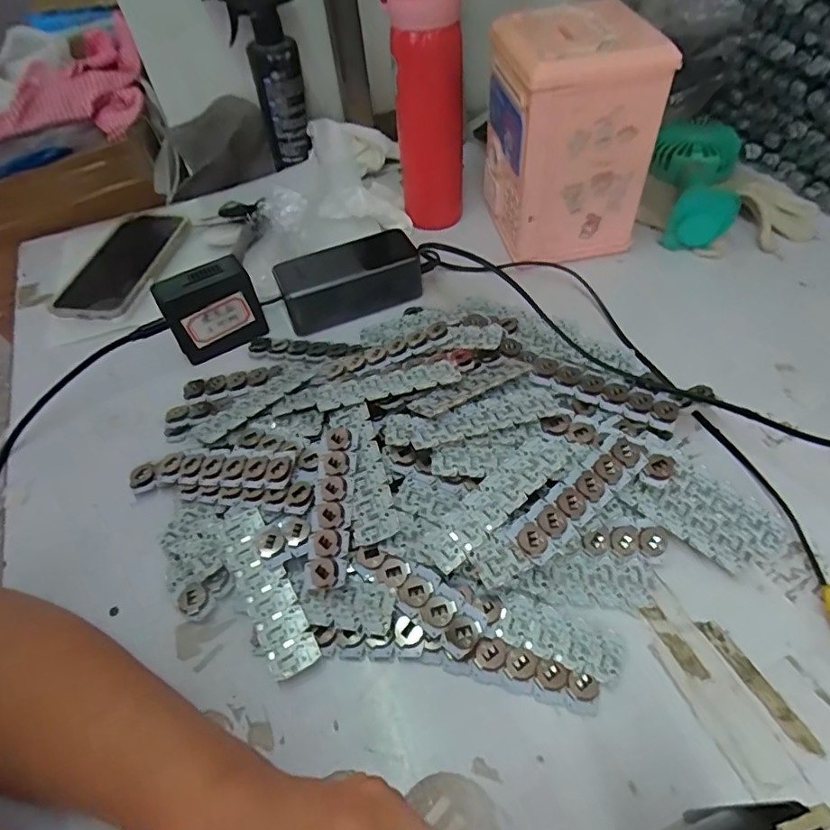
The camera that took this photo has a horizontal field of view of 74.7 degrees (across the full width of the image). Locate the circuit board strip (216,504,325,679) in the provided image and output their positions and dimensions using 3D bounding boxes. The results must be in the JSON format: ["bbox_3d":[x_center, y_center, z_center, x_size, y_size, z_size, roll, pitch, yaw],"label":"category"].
[{"bbox_3d":[-0.095,0.109,0.343,0.029,0.006,0.109,-25,62,-16],"label":"circuit board strip"}]

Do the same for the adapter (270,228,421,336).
[{"bbox_3d":[-0.060,-0.131,0.509,0.131,0.041,0.054,-21,54,-12],"label":"adapter"}]

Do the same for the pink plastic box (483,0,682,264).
[{"bbox_3d":[0.140,-0.258,0.513,0.123,0.178,0.122,-9,52,-4],"label":"pink plastic box"}]

